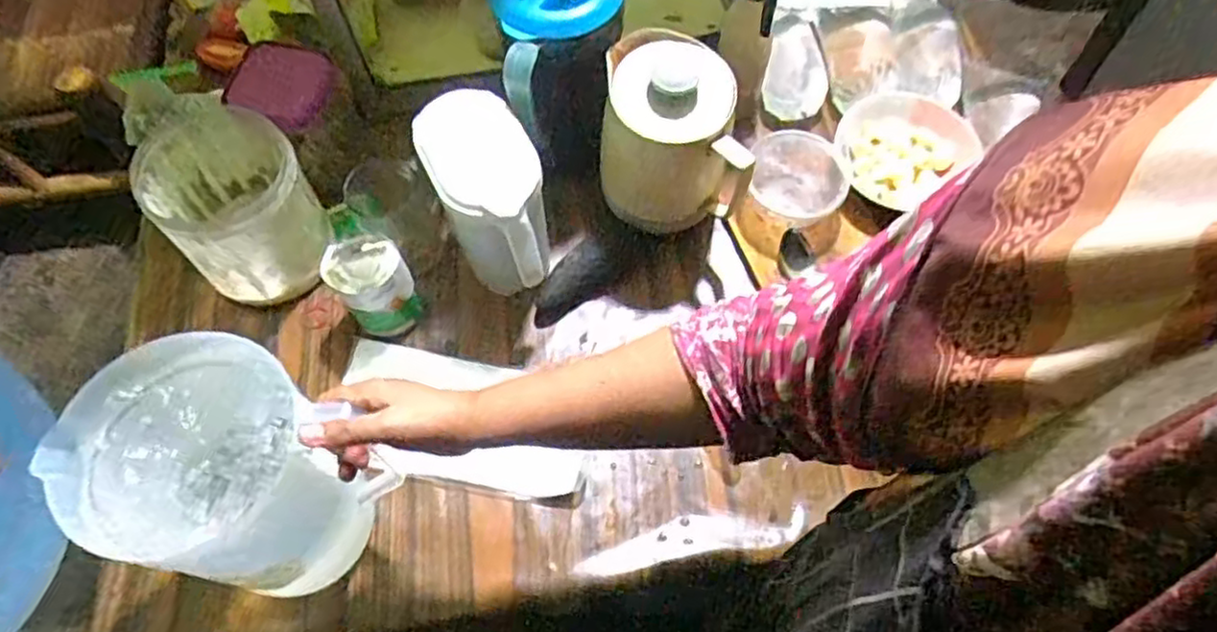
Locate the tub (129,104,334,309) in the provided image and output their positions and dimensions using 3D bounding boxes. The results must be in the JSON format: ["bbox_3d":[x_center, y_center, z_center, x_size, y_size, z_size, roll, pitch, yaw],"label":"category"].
[{"bbox_3d":[-0.395,-0.121,0.775,0.138,0.150,0.160,-37,66,-15],"label":"tub"}]

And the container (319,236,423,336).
[{"bbox_3d":[-0.248,-0.028,0.781,0.078,0.112,0.075,-1,63,3],"label":"container"}]

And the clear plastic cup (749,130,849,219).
[{"bbox_3d":[0.218,-0.156,0.834,0.104,0.069,0.095,-1,63,3],"label":"clear plastic cup"}]

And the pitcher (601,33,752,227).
[{"bbox_3d":[0.071,-0.183,0.765,0.157,0.200,0.109,13,64,10],"label":"pitcher"}]

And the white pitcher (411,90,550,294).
[{"bbox_3d":[-0.115,-0.116,0.718,0.107,0.134,0.172,-25,64,-9],"label":"white pitcher"}]

